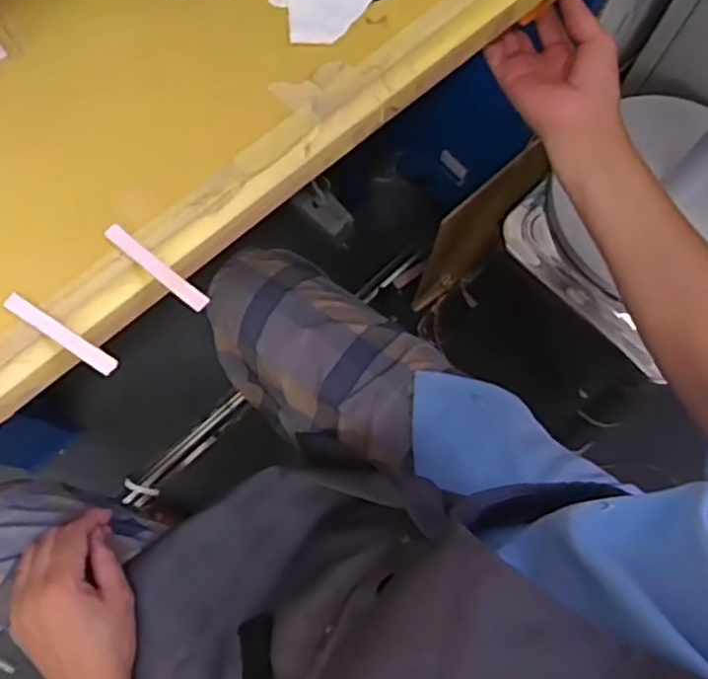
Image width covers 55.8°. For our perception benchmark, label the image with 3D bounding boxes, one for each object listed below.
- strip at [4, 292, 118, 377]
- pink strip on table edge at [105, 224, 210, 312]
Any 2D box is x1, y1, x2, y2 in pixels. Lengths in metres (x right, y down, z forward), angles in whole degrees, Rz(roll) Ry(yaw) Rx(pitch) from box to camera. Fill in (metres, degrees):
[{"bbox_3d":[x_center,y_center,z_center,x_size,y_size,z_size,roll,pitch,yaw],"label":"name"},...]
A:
[{"bbox_3d":[-0.173,-0.003,0.393,0.082,0.007,0.011,34,76,8],"label":"strip"},{"bbox_3d":[-0.120,-0.043,0.404,0.082,0.004,0.010,38,82,14],"label":"pink strip on table edge"}]

